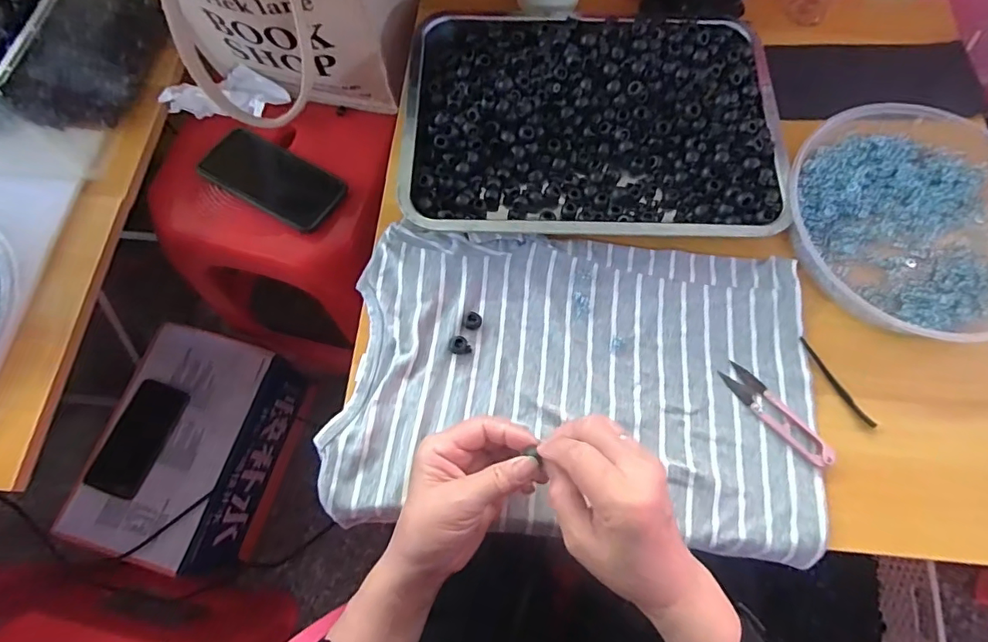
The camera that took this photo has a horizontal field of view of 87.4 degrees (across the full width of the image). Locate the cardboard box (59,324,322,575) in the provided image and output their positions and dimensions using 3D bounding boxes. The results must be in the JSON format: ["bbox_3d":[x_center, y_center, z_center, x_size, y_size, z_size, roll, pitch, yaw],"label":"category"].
[{"bbox_3d":[-0.472,0.202,0.839,0.214,0.173,0.323,15,72,5],"label":"cardboard box"}]

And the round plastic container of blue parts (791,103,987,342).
[{"bbox_3d":[0.384,-0.091,0.458,0.253,0.039,0.224,-11,71,-4],"label":"round plastic container of blue parts"}]

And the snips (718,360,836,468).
[{"bbox_3d":[0.228,0.074,0.416,0.024,0.012,0.099,-40,75,-12],"label":"snips"}]

